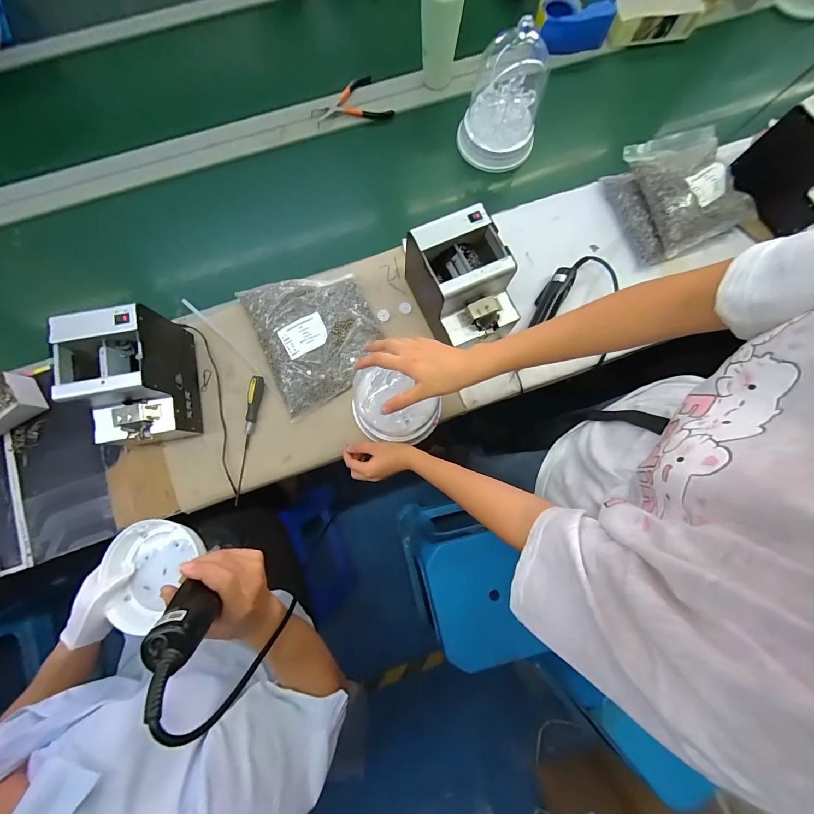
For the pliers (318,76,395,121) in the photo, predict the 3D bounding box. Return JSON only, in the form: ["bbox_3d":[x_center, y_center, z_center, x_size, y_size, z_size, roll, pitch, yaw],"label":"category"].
[{"bbox_3d":[-0.109,-0.658,0.765,0.150,0.021,0.111,-6,80,-1],"label":"pliers"}]

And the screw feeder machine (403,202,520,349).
[{"bbox_3d":[0.095,-0.202,0.602,0.125,0.145,0.185,-25,81,-5],"label":"screw feeder machine"}]

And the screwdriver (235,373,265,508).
[{"bbox_3d":[-0.272,0.052,0.600,0.020,0.020,0.212,10,80,1],"label":"screwdriver"}]

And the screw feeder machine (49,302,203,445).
[{"bbox_3d":[-0.418,-0.043,0.557,0.122,0.149,0.179,-10,80,-2],"label":"screw feeder machine"}]

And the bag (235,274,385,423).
[{"bbox_3d":[-0.153,-0.130,0.626,0.201,0.038,0.234,-22,81,-4],"label":"bag"}]

